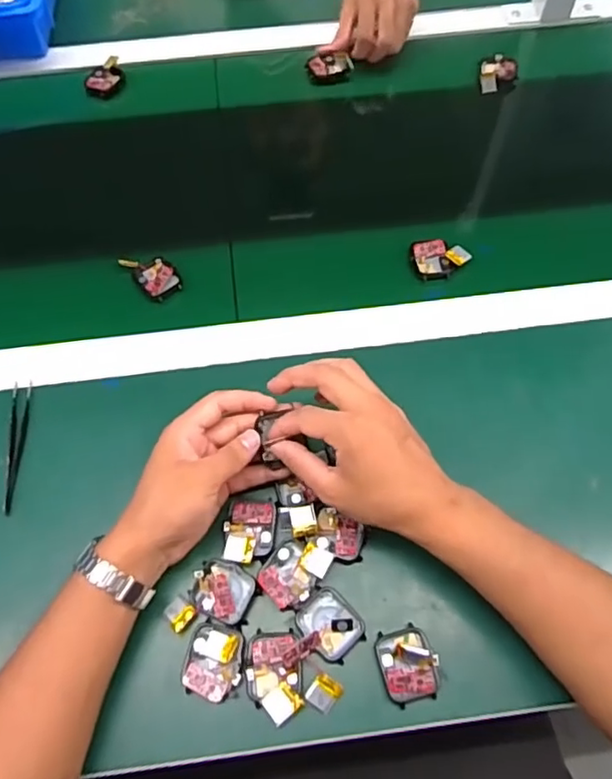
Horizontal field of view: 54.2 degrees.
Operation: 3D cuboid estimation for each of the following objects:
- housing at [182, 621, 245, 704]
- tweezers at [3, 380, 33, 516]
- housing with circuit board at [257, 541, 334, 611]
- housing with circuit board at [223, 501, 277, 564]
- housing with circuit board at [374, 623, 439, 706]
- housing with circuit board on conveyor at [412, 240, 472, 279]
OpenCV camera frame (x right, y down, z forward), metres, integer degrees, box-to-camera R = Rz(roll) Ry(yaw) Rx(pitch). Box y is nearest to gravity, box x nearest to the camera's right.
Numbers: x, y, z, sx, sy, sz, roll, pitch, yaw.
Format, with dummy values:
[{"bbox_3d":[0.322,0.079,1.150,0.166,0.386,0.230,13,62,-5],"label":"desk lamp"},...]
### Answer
[{"bbox_3d":[-0.065,0.190,0.419,0.040,0.008,0.049,4,63,3],"label":"housing"},{"bbox_3d":[-0.240,0.045,0.498,0.016,0.005,0.117,-8,63,-4],"label":"tweezers"},{"bbox_3d":[-0.010,0.135,0.445,0.041,0.015,0.051,36,69,17],"label":"housing with circuit board"},{"bbox_3d":[-0.042,0.109,0.457,0.038,0.012,0.047,0,63,1],"label":"housing with circuit board"},{"bbox_3d":[0.071,0.189,0.412,0.039,0.023,0.046,-12,63,-5],"label":"housing with circuit board"},{"bbox_3d":[0.132,-0.127,0.584,0.053,0.014,0.039,-3,63,-1],"label":"housing with circuit board on conveyor"}]

